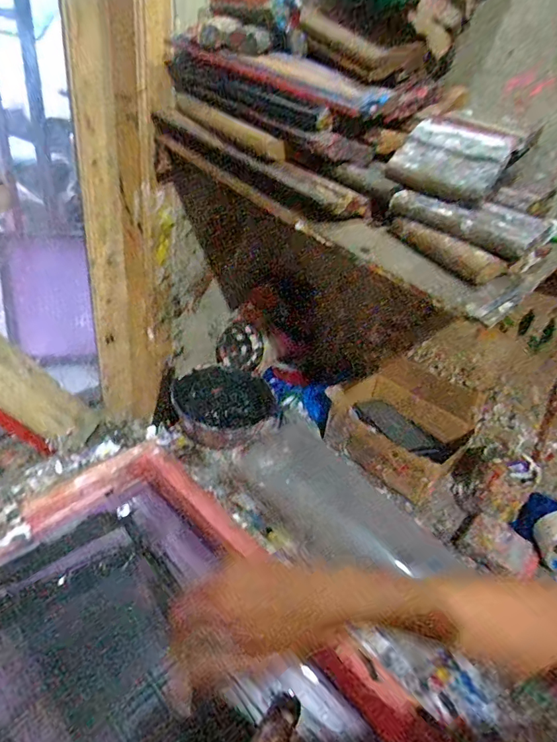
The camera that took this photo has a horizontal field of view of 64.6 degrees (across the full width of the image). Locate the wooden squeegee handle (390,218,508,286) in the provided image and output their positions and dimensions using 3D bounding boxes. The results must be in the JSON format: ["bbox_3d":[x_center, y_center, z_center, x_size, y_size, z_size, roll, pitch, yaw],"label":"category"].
[{"bbox_3d":[0.175,-0.129,0.468,0.027,0.031,0.129,-17,40,-34],"label":"wooden squeegee handle"}]

